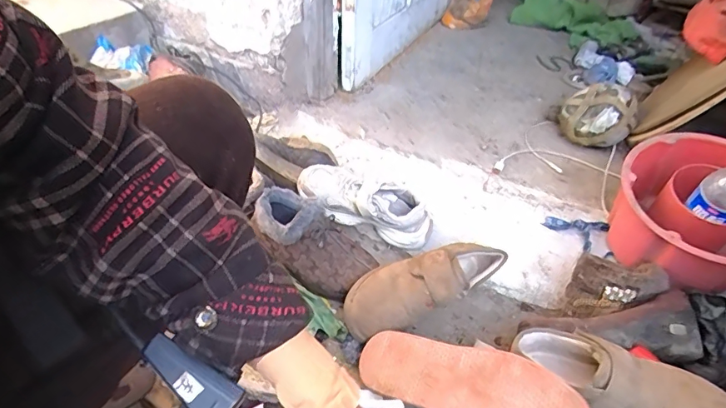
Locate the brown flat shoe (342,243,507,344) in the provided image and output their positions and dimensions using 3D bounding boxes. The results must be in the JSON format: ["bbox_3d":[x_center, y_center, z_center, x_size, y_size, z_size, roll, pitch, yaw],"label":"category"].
[{"bbox_3d":[0.086,0.112,0.679,0.241,0.088,0.117,-10,41,-15],"label":"brown flat shoe"}]

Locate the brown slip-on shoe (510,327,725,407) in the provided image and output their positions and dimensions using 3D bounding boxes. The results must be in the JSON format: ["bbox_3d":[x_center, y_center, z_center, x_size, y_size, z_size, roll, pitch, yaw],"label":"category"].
[{"bbox_3d":[0.290,0.206,0.529,0.233,0.091,0.089,19,42,19],"label":"brown slip-on shoe"}]

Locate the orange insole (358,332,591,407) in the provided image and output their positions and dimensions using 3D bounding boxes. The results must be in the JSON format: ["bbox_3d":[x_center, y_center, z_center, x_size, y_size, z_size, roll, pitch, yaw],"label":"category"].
[{"bbox_3d":[0.119,0.212,0.548,0.268,0.008,0.101,15,71,35],"label":"orange insole"}]

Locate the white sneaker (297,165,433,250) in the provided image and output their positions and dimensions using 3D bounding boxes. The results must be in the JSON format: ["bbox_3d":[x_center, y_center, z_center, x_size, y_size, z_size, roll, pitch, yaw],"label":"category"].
[{"bbox_3d":[0.003,0.005,0.785,0.240,0.105,0.081,23,41,-1],"label":"white sneaker"}]

